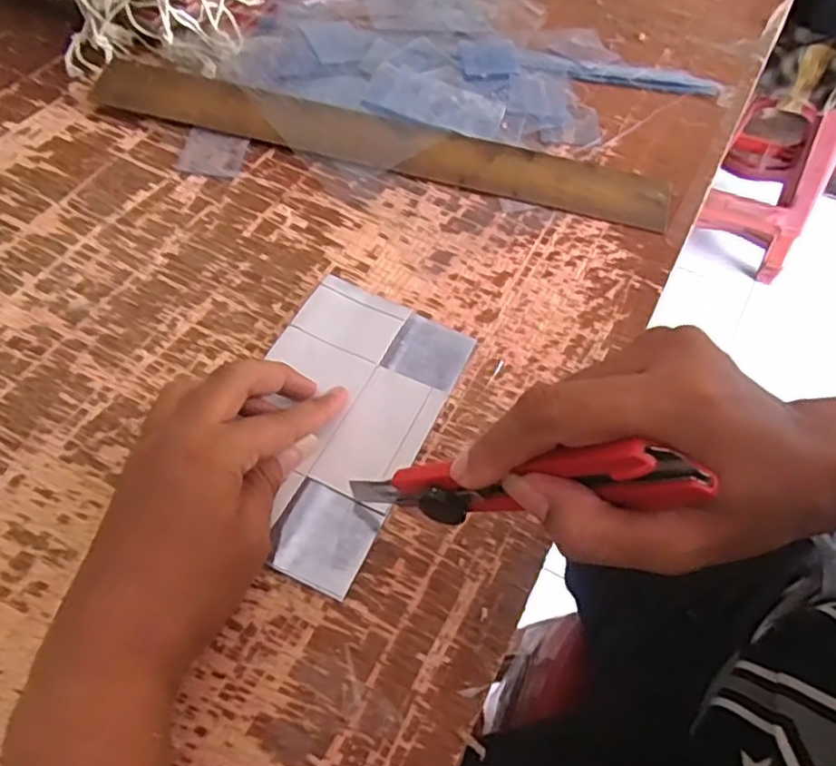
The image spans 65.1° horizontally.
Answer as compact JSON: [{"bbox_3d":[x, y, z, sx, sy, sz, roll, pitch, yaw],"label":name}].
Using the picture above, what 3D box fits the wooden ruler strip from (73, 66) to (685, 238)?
[{"bbox_3d":[-0.033,-0.184,0.491,0.440,0.011,0.049,15,67,6],"label":"wooden ruler strip"}]

